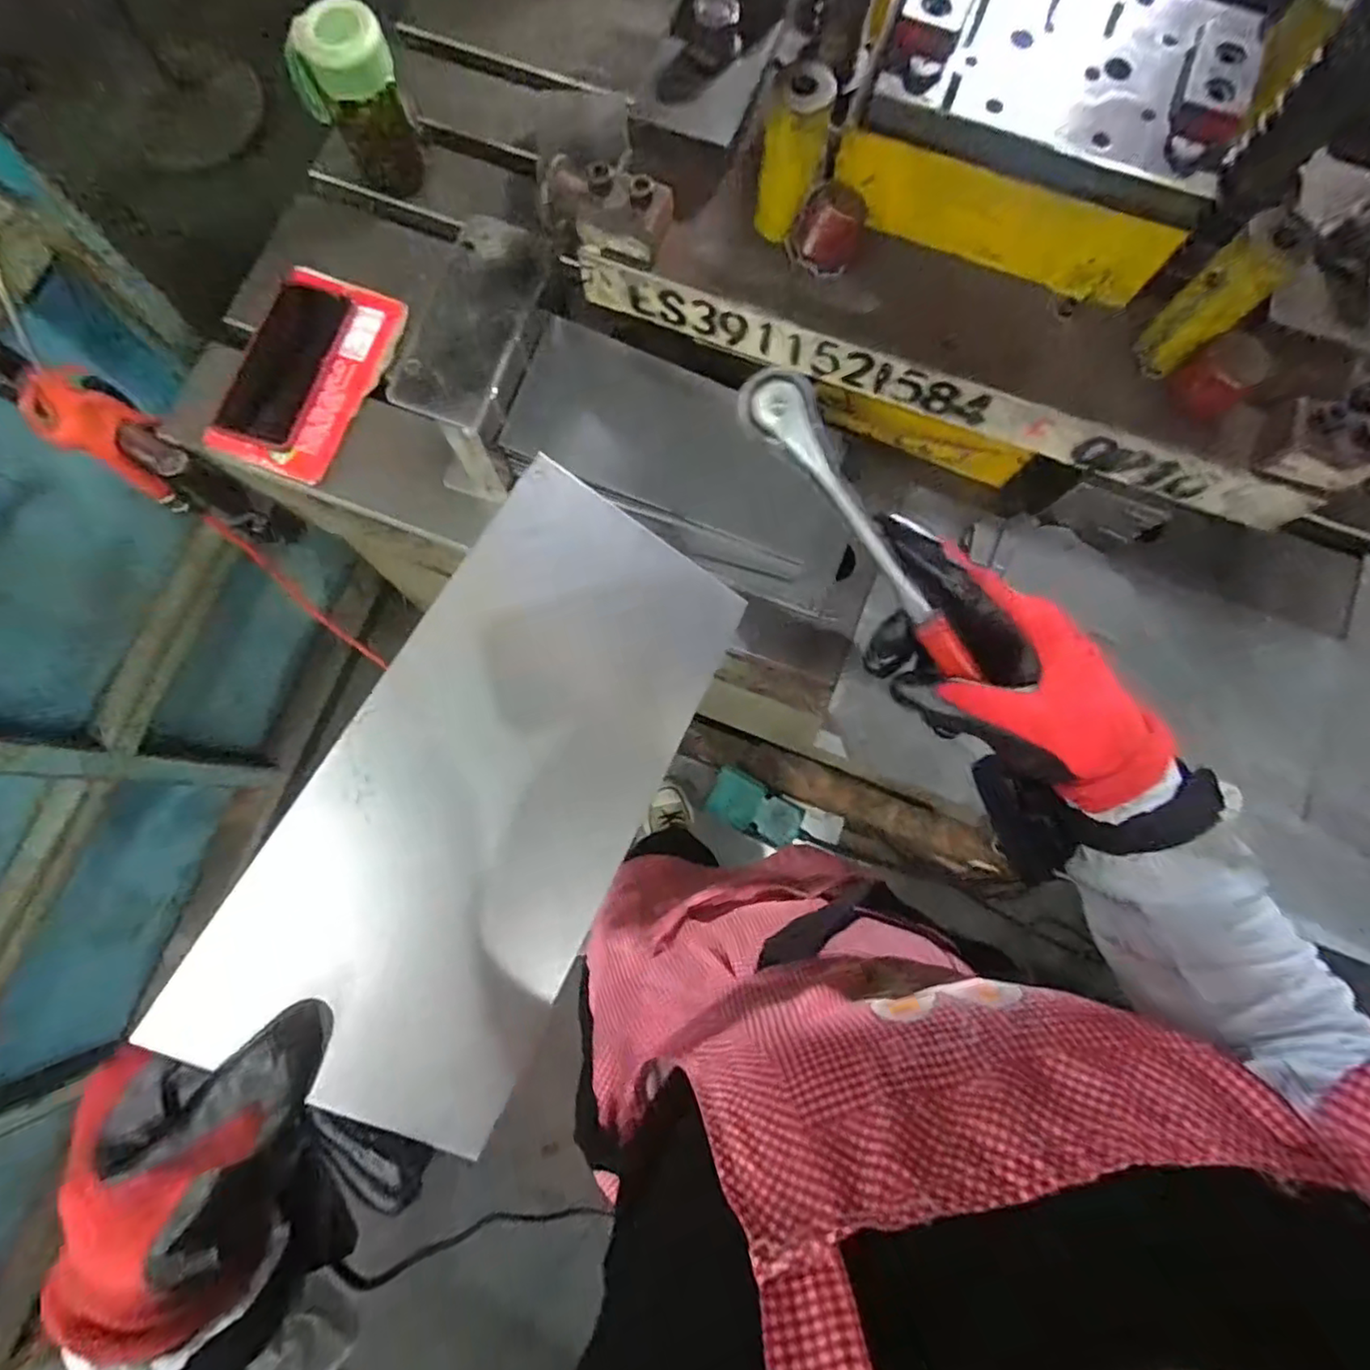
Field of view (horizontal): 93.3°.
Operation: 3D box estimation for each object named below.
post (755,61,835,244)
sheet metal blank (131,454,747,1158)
[{"bbox_3d":[0.073,-0.357,0.442,0.037,0.094,0.033,-5,79,-2],"label":"post"},{"bbox_3d":[-0.070,0.034,0.261,0.117,0.008,0.247,33,71,-17],"label":"sheet metal blank"}]

